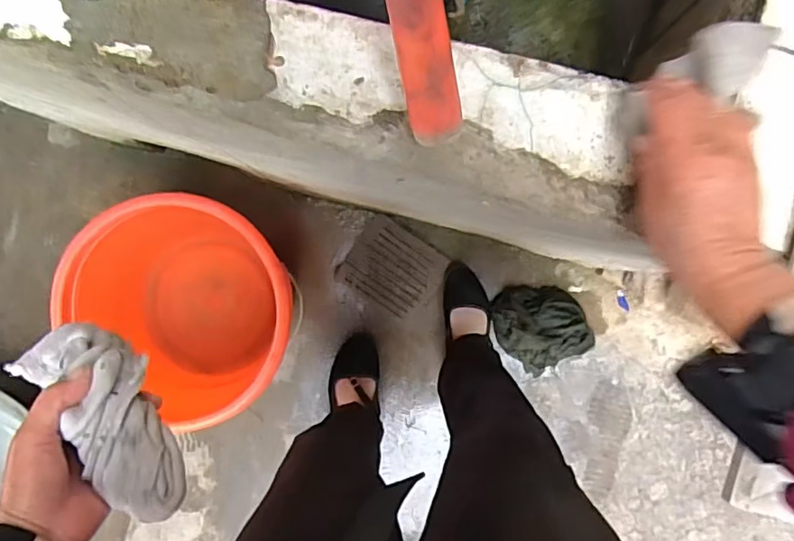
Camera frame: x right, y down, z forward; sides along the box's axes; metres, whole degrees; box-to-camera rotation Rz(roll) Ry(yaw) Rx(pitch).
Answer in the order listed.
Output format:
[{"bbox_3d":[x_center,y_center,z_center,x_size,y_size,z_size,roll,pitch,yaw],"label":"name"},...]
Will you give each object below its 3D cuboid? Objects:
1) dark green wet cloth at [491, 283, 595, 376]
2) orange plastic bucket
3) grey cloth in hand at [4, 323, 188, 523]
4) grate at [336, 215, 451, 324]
[{"bbox_3d":[0.270,0.102,1.072,0.166,0.046,0.173,-28,92,1],"label":"dark green wet cloth"},{"bbox_3d":[-0.308,0.060,0.907,0.300,0.242,0.325,0,92,0],"label":"orange plastic bucket"},{"bbox_3d":[-0.203,0.103,0.398,0.061,0.049,0.157,-42,70,2],"label":"grey cloth in hand"},{"bbox_3d":[-0.003,0.000,1.080,0.178,0.008,0.148,33,91,-1],"label":"grate"}]

